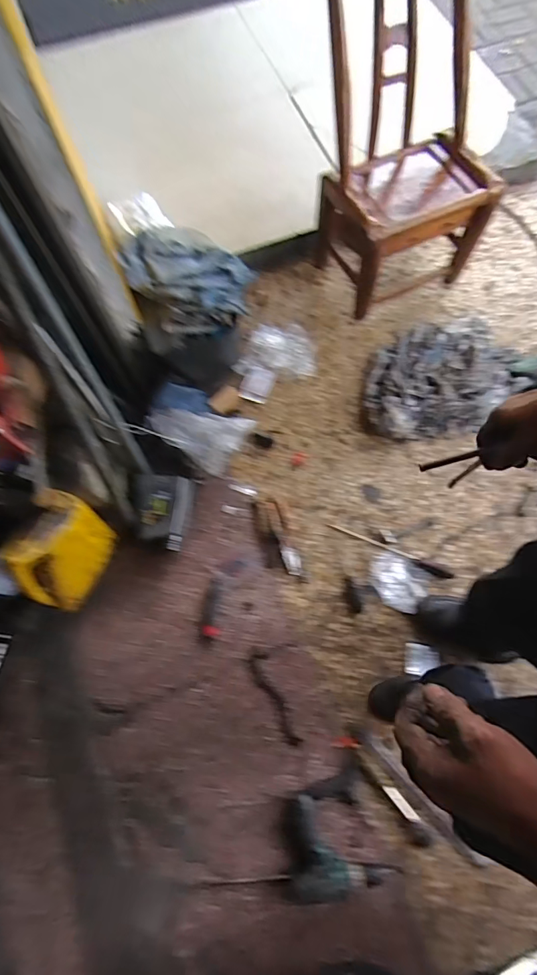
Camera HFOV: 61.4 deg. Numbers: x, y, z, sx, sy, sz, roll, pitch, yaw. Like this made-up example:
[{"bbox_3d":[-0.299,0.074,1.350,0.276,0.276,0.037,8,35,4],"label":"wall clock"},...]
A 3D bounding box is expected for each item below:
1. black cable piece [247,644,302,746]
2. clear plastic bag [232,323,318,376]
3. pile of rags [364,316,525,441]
[{"bbox_3d":[0.012,0.497,1.088,0.112,0.006,0.219,-2,71,-1],"label":"black cable piece"},{"bbox_3d":[0.028,-0.420,1.365,0.233,0.058,0.180,4,71,1],"label":"clear plastic bag"},{"bbox_3d":[0.503,-0.327,1.338,0.523,0.068,0.359,-37,76,-12],"label":"pile of rags"}]

